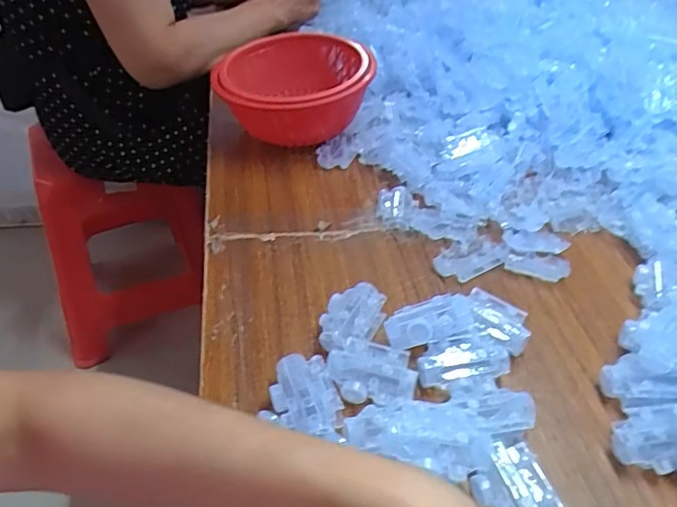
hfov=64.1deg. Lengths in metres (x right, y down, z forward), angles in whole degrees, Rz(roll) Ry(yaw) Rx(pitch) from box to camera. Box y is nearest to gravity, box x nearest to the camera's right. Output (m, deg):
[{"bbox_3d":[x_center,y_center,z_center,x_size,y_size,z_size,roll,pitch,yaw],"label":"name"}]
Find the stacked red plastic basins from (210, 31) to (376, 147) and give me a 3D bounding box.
[{"bbox_3d":[-0.057,-0.219,0.726,0.198,0.083,0.198,1,42,-1],"label":"stacked red plastic basins"}]

